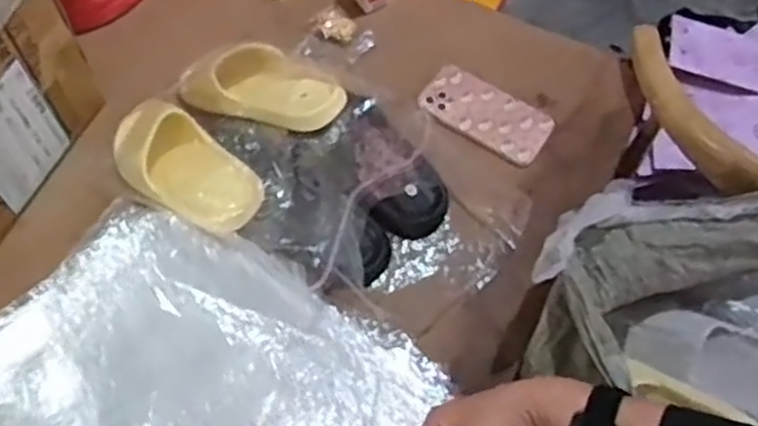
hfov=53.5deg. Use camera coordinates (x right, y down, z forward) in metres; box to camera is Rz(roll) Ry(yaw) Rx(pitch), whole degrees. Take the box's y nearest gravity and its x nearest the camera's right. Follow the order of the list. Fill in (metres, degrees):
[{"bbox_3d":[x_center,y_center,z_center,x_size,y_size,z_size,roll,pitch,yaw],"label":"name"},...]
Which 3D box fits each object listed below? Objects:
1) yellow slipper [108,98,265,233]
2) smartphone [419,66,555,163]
[{"bbox_3d":[-0.215,-0.052,0.834,0.240,0.056,0.091,32,64,34],"label":"yellow slipper"},{"bbox_3d":[0.135,-0.125,0.938,0.166,0.012,0.080,32,66,15],"label":"smartphone"}]

